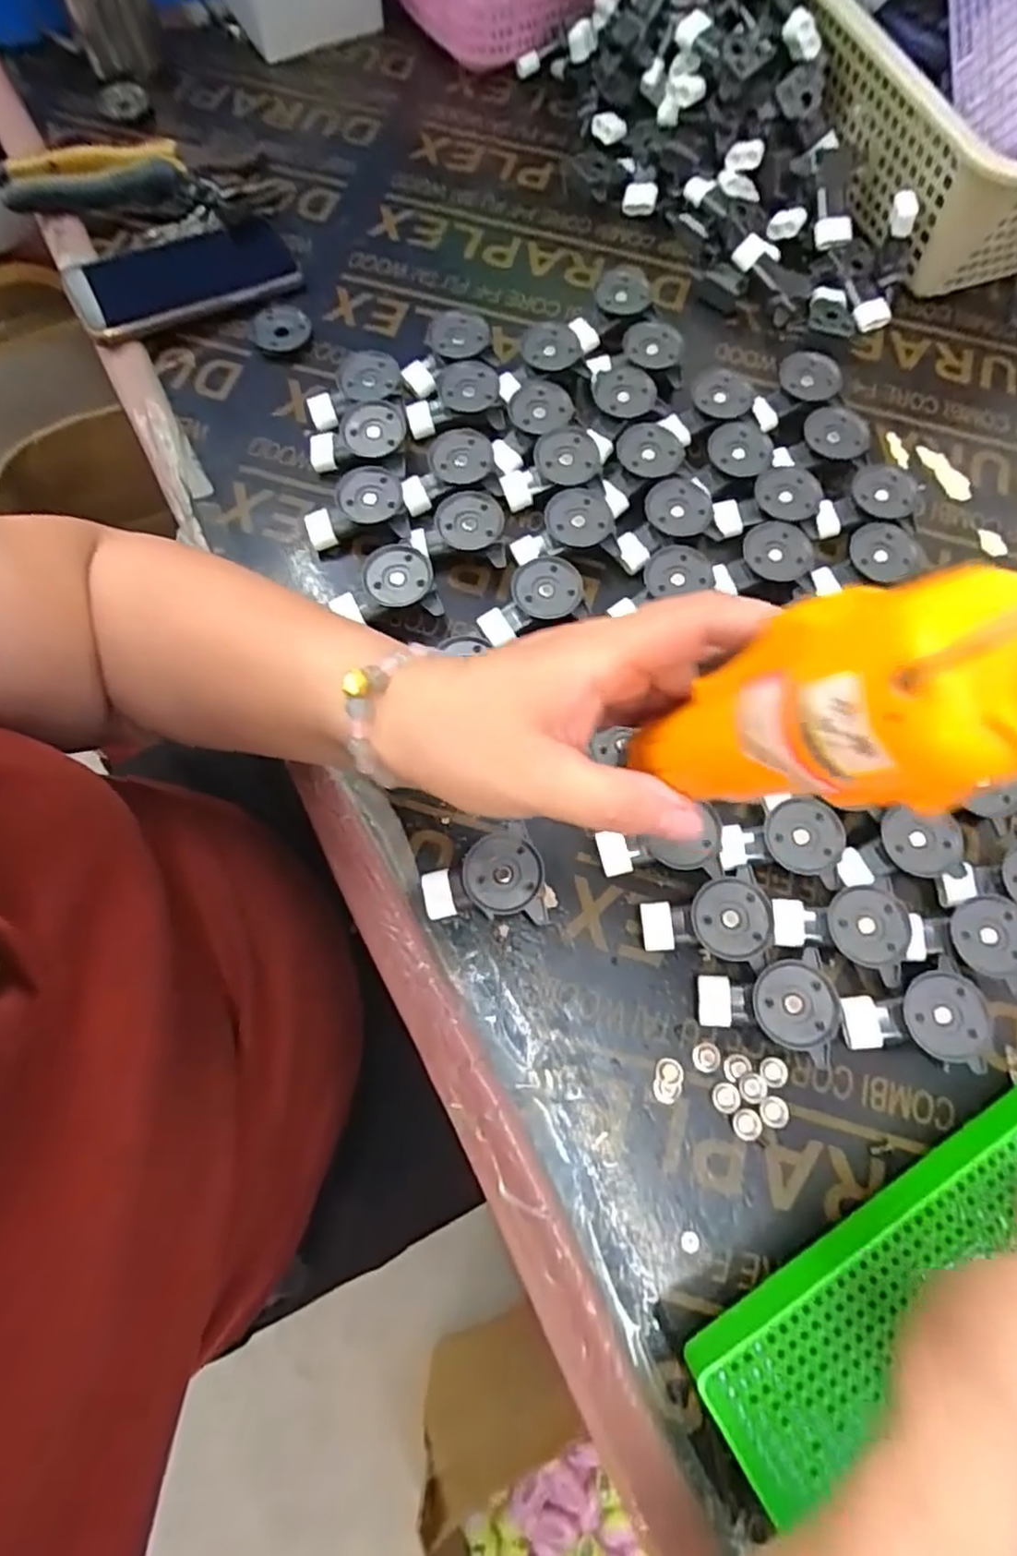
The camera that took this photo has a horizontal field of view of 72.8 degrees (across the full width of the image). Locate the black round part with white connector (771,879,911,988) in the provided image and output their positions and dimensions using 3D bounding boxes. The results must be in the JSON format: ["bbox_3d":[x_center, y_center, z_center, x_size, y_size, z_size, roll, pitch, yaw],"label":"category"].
[{"bbox_3d":[0.180,0.081,0.376,0.064,0.021,0.049,9,72,2],"label":"black round part with white connector"}]

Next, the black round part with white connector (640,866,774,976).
[{"bbox_3d":[0.108,0.077,0.381,0.065,0.027,0.052,2,72,-1],"label":"black round part with white connector"}]

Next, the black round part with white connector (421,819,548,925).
[{"bbox_3d":[-0.014,0.056,0.382,0.065,0.031,0.048,-5,72,-3],"label":"black round part with white connector"}]

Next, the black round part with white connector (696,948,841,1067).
[{"bbox_3d":[0.136,0.120,0.365,0.065,0.029,0.054,2,72,-1],"label":"black round part with white connector"}]

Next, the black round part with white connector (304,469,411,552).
[{"bbox_3d":[-0.100,-0.172,0.450,0.065,0.034,0.039,-13,72,-5],"label":"black round part with white connector"}]

